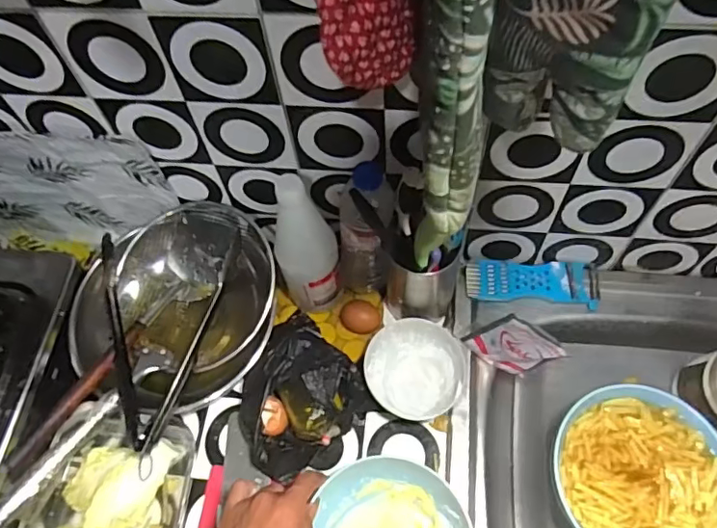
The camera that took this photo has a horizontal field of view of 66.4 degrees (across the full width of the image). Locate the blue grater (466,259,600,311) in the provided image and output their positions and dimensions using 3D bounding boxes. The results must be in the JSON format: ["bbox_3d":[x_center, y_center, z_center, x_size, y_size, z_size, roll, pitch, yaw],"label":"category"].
[{"bbox_3d":[0.231,0.025,0.725,0.171,0.017,0.055,4,63,6],"label":"blue grater"}]

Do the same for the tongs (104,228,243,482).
[{"bbox_3d":[-0.219,0.094,0.638,0.166,0.062,0.276,-5,62,1],"label":"tongs"}]

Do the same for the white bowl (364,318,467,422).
[{"bbox_3d":[0.069,0.131,0.664,0.114,0.046,0.115,-2,62,3],"label":"white bowl"}]

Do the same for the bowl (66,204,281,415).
[{"bbox_3d":[-0.221,0.053,0.679,0.247,0.092,0.216,-25,63,-9],"label":"bowl"}]

